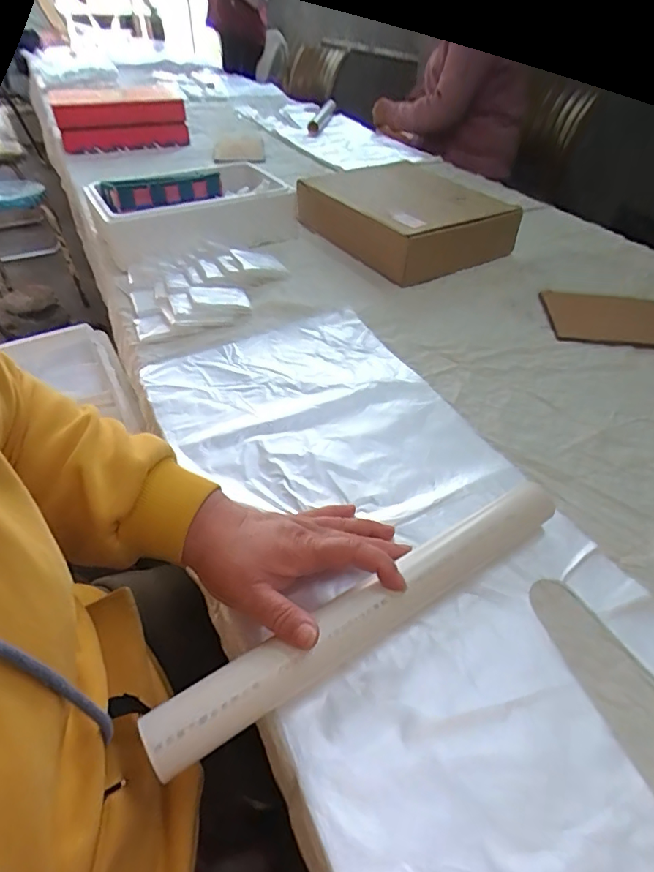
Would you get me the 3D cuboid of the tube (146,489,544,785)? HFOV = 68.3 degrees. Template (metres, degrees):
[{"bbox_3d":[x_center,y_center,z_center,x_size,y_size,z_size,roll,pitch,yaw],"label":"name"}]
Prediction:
[{"bbox_3d":[0.046,0.122,0.357,0.355,0.043,0.035,-23,49,-25],"label":"tube"}]

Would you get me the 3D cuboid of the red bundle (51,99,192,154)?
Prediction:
[{"bbox_3d":[-0.569,-0.864,1.345,0.342,0.099,0.124,-4,44,-5],"label":"red bundle"}]

